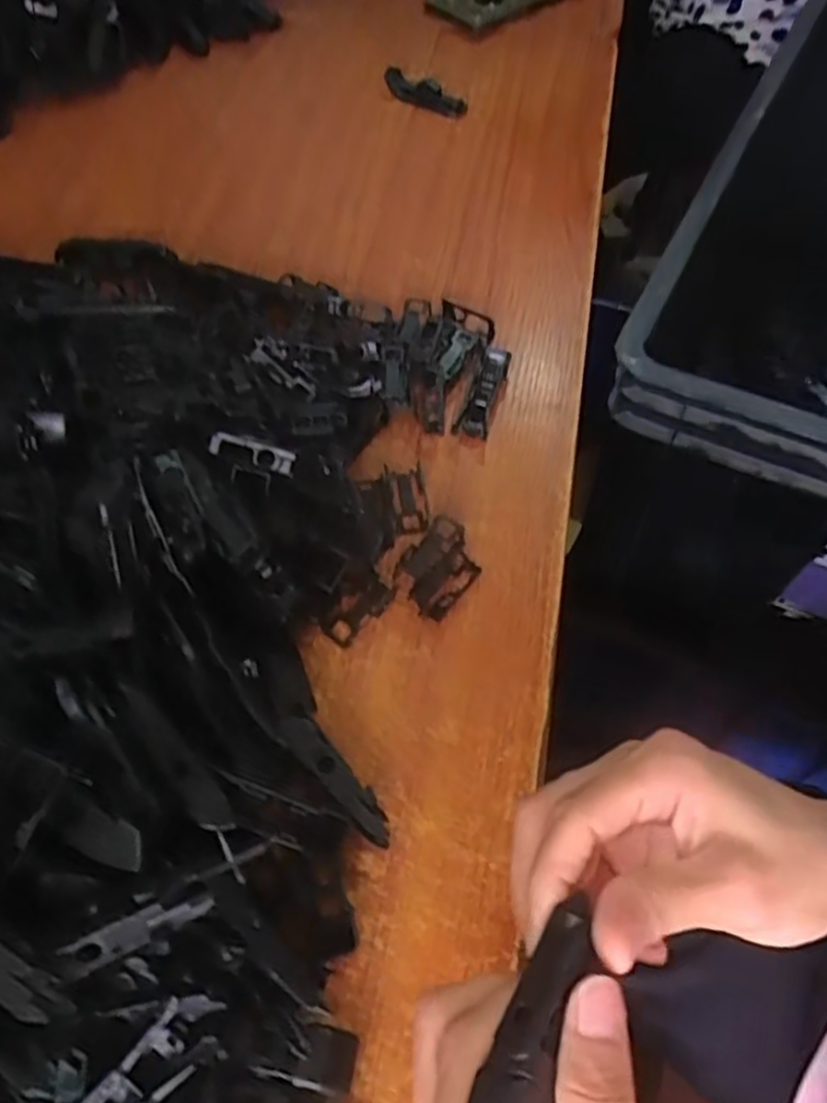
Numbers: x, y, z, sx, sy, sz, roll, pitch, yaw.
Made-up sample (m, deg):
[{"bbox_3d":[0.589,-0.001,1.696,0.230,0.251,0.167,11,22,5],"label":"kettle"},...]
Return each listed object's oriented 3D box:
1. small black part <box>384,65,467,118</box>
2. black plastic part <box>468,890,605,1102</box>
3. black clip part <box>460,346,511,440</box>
[{"bbox_3d":[0.009,-0.370,0.587,0.079,0.014,0.027,39,65,22],"label":"small black part"},{"bbox_3d":[0.035,0.124,0.196,0.020,0.008,0.061,22,50,13],"label":"black plastic part"},{"bbox_3d":[0.042,-0.092,0.417,0.015,0.008,0.068,13,59,9],"label":"black clip part"}]

